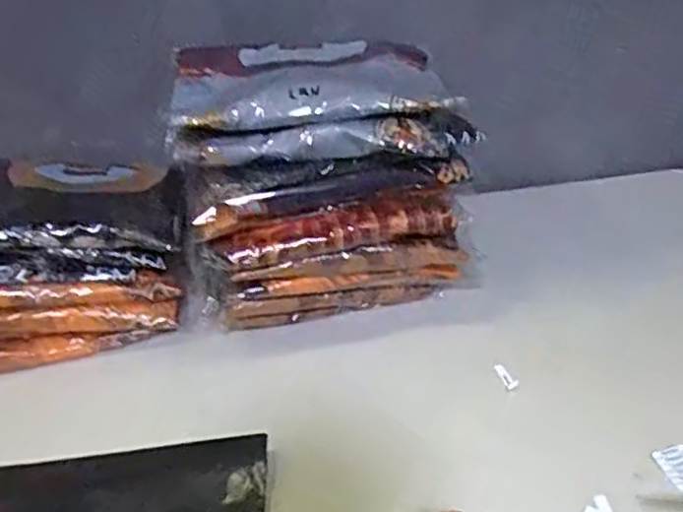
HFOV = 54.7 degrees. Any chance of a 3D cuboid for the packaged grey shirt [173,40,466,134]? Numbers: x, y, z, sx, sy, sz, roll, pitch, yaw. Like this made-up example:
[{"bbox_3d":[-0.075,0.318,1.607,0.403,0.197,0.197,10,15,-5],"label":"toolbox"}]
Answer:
[{"bbox_3d":[-0.032,-0.159,0.577,0.241,0.035,0.186,-6,35,-3],"label":"packaged grey shirt"}]

